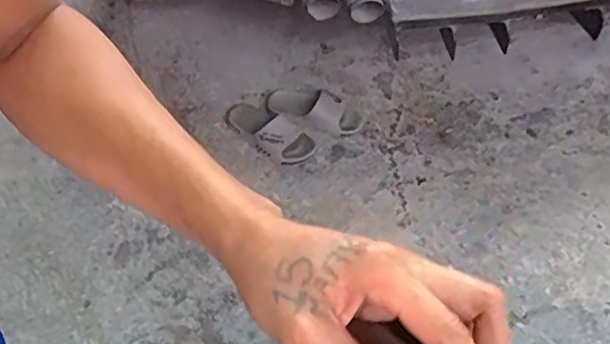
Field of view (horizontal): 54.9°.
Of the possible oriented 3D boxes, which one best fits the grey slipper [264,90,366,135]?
[{"bbox_3d":[0.016,-0.160,1.512,0.266,0.059,0.101,24,58,21],"label":"grey slipper"}]

